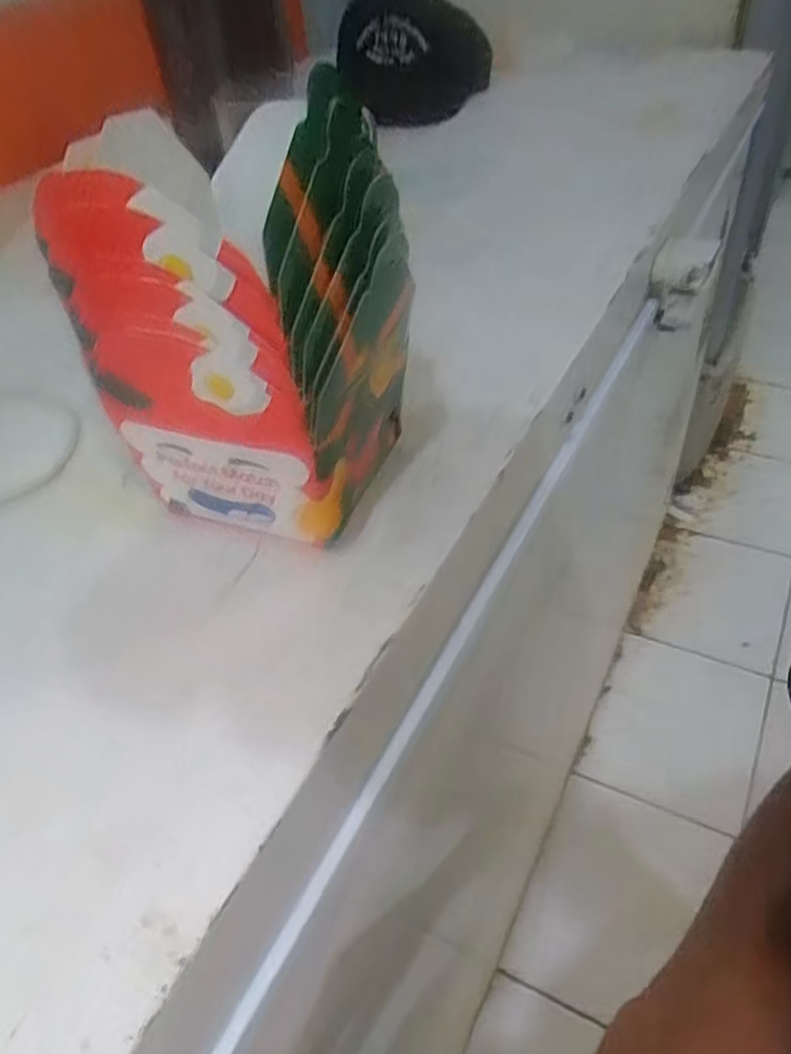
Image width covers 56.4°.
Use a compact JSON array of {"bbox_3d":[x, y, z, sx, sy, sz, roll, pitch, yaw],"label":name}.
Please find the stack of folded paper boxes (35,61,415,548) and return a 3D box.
[{"bbox_3d":[-0.055,-0.075,0.310,0.101,0.178,0.109,19,48,25],"label":"stack of folded paper boxes"}]

